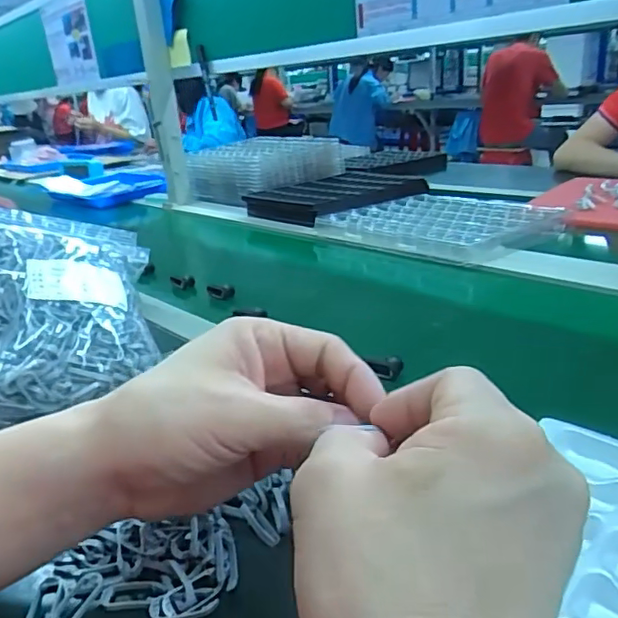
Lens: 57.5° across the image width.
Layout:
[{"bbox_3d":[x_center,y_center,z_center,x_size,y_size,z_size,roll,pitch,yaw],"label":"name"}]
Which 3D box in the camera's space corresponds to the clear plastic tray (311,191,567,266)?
[{"bbox_3d":[0.192,-0.130,0.850,0.235,0.033,0.306,-24,28,-38],"label":"clear plastic tray"}]

